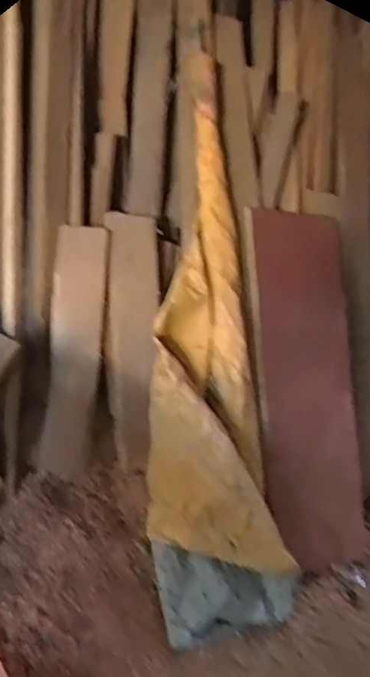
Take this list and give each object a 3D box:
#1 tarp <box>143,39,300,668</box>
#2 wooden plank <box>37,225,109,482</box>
[{"bbox_3d":[0.096,-0.042,1.675,0.378,0.170,1.733,2,76,-9],"label":"tarp"},{"bbox_3d":[-0.347,0.032,1.705,0.161,0.780,0.024,5,-6,-5],"label":"wooden plank"}]

